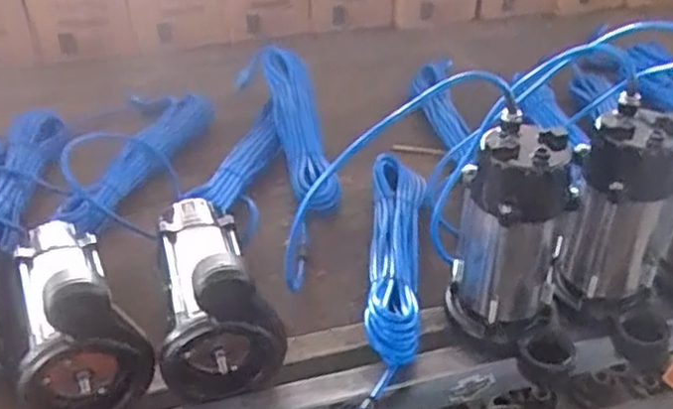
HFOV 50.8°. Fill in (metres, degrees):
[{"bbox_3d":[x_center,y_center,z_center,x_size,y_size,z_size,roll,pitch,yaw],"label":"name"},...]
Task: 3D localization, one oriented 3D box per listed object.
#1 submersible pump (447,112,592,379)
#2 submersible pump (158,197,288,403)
[{"bbox_3d":[0.177,0.046,0.719,0.117,0.236,0.126,6,37,7],"label":"submersible pump"},{"bbox_3d":[-0.147,0.074,0.767,0.113,0.170,0.231,-14,40,-19],"label":"submersible pump"}]

